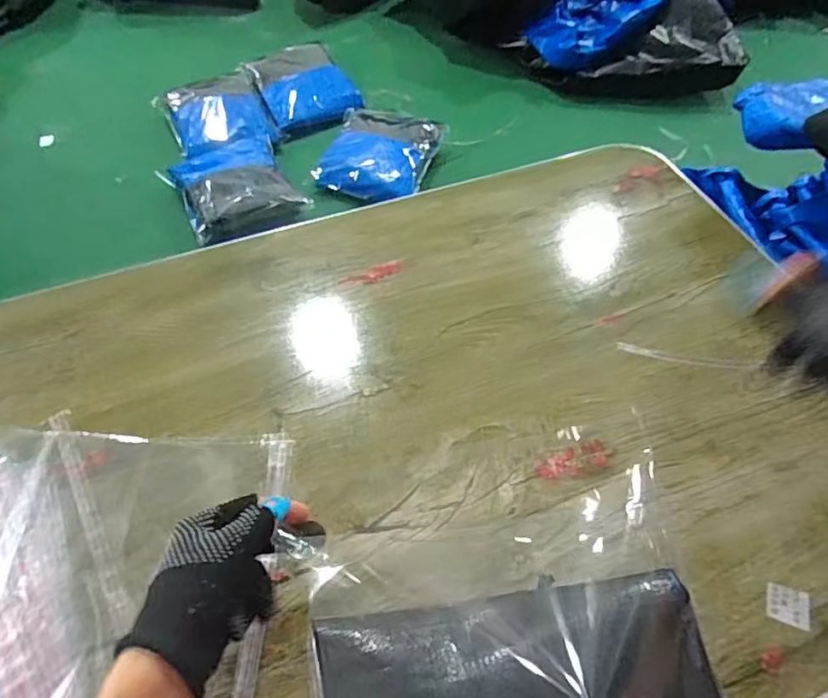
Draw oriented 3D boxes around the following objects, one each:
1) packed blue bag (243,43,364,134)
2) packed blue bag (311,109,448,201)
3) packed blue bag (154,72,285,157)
[{"bbox_3d":[-0.294,-0.710,1.535,0.253,0.103,0.268,-22,59,-16],"label":"packed blue bag"},{"bbox_3d":[-0.088,-0.472,1.378,0.256,0.099,0.281,17,56,10],"label":"packed blue bag"},{"bbox_3d":[-0.507,-0.604,1.469,0.247,0.062,0.278,-22,59,-16],"label":"packed blue bag"}]

